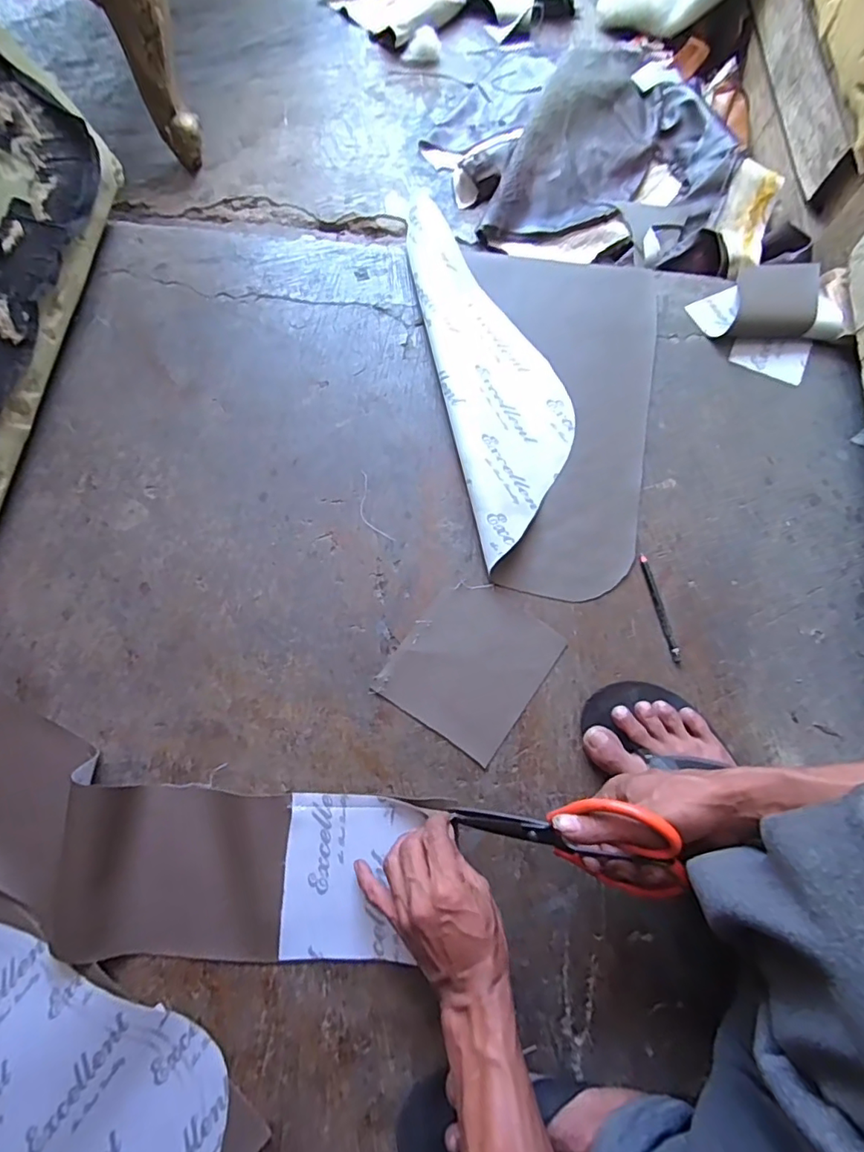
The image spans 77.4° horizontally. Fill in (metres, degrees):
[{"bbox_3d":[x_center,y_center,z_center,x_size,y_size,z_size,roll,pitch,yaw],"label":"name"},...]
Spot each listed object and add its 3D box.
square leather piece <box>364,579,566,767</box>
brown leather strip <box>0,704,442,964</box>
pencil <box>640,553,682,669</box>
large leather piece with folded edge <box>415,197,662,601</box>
[{"bbox_3d":[0.043,0.091,0.572,0.140,0.004,0.160,35,76,8],"label":"square leather piece"},{"bbox_3d":[-0.257,0.251,0.496,0.461,0.044,0.169,13,74,1],"label":"brown leather strip"},{"bbox_3d":[0.251,0.036,0.594,0.010,0.004,0.123,-12,75,-5],"label":"pencil"},{"bbox_3d":[0.118,-0.215,0.644,0.296,0.034,0.469,4,74,0],"label":"large leather piece with folded edge"}]

